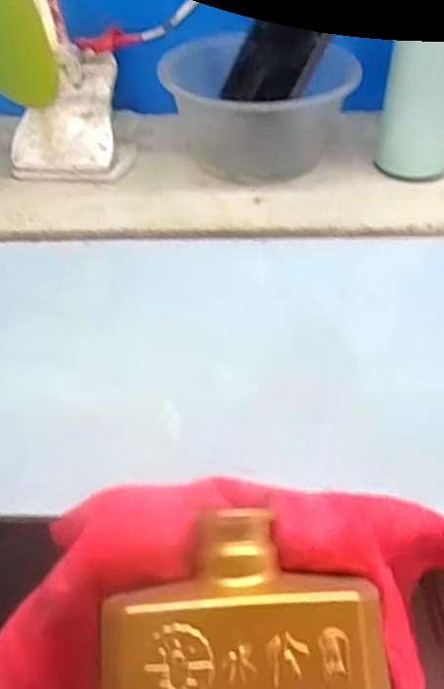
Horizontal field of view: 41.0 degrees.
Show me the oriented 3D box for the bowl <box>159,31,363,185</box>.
[{"bbox_3d":[0.023,-0.210,0.520,0.128,0.094,0.136,-16,49,-14],"label":"bowl"}]

